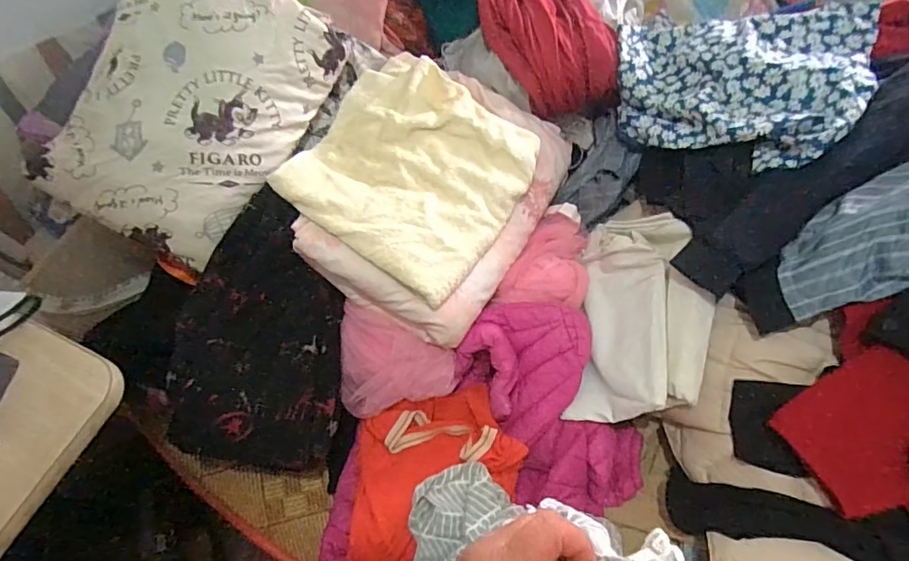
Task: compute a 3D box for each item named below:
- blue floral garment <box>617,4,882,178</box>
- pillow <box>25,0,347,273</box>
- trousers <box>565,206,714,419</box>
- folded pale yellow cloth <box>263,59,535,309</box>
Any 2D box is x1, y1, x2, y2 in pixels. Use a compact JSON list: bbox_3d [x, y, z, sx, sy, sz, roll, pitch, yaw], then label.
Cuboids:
[{"bbox_3d":[0.449,-0.345,0.832,0.366,0.124,0.340,29,67,19],"label":"blue floral garment"},{"bbox_3d":[-0.418,-0.276,0.803,0.330,0.090,0.456,29,89,-10],"label":"pillow"},{"bbox_3d":[0.262,0.043,0.797,0.246,0.056,0.337,-17,63,44],"label":"trousers"},{"bbox_3d":[-0.064,-0.185,0.822,0.342,0.060,0.346,34,71,5],"label":"folded pale yellow cloth"}]

